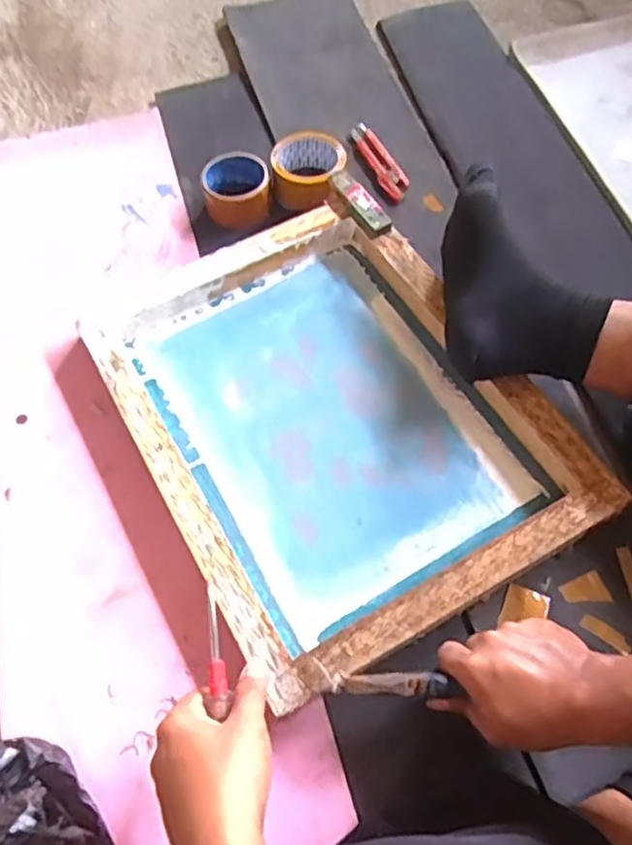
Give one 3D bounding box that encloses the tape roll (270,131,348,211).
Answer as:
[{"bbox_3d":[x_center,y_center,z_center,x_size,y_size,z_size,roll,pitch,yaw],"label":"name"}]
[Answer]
[{"bbox_3d":[-0.010,-0.326,0.848,0.090,0.047,0.097,-2,62,3],"label":"tape roll"}]

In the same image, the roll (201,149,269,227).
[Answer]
[{"bbox_3d":[-0.100,-0.294,0.836,0.082,0.050,0.079,-2,62,3],"label":"roll"}]

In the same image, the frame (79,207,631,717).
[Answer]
[{"bbox_3d":[0.014,-0.007,0.671,0.353,0.046,0.449,-28,64,-11],"label":"frame"}]

